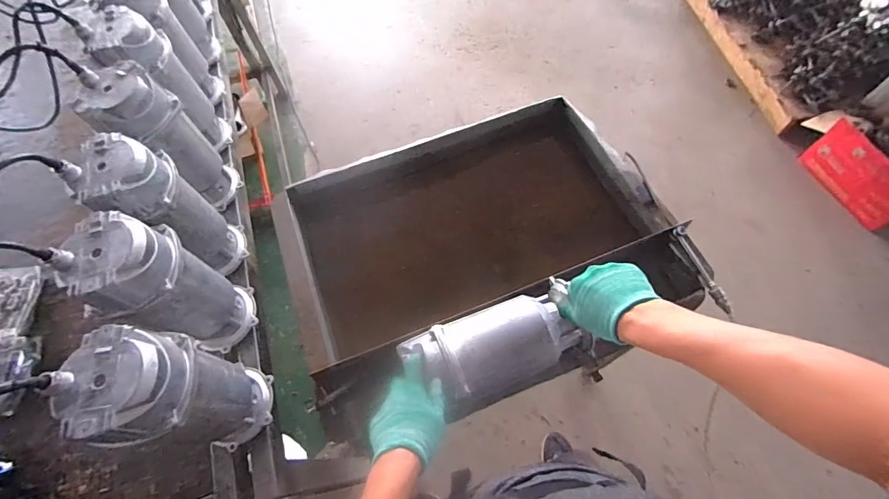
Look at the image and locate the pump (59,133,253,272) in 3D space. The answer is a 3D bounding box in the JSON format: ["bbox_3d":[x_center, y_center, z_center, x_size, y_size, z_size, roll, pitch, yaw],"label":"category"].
[{"bbox_3d":[-0.465,-0.052,0.718,0.125,0.289,0.125,34,70,18],"label":"pump"}]

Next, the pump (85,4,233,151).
[{"bbox_3d":[-0.576,-0.334,0.872,0.121,0.292,0.121,0,64,3],"label":"pump"}]

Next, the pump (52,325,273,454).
[{"bbox_3d":[-0.361,0.204,0.584,0.113,0.292,0.126,11,65,8],"label":"pump"}]

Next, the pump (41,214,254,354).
[{"bbox_3d":[-0.427,0.069,0.657,0.126,0.294,0.136,25,67,14],"label":"pump"}]

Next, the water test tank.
[{"bbox_3d":[0.062,0.002,0.914,0.742,0.207,0.592,-19,64,-6],"label":"water test tank"}]

